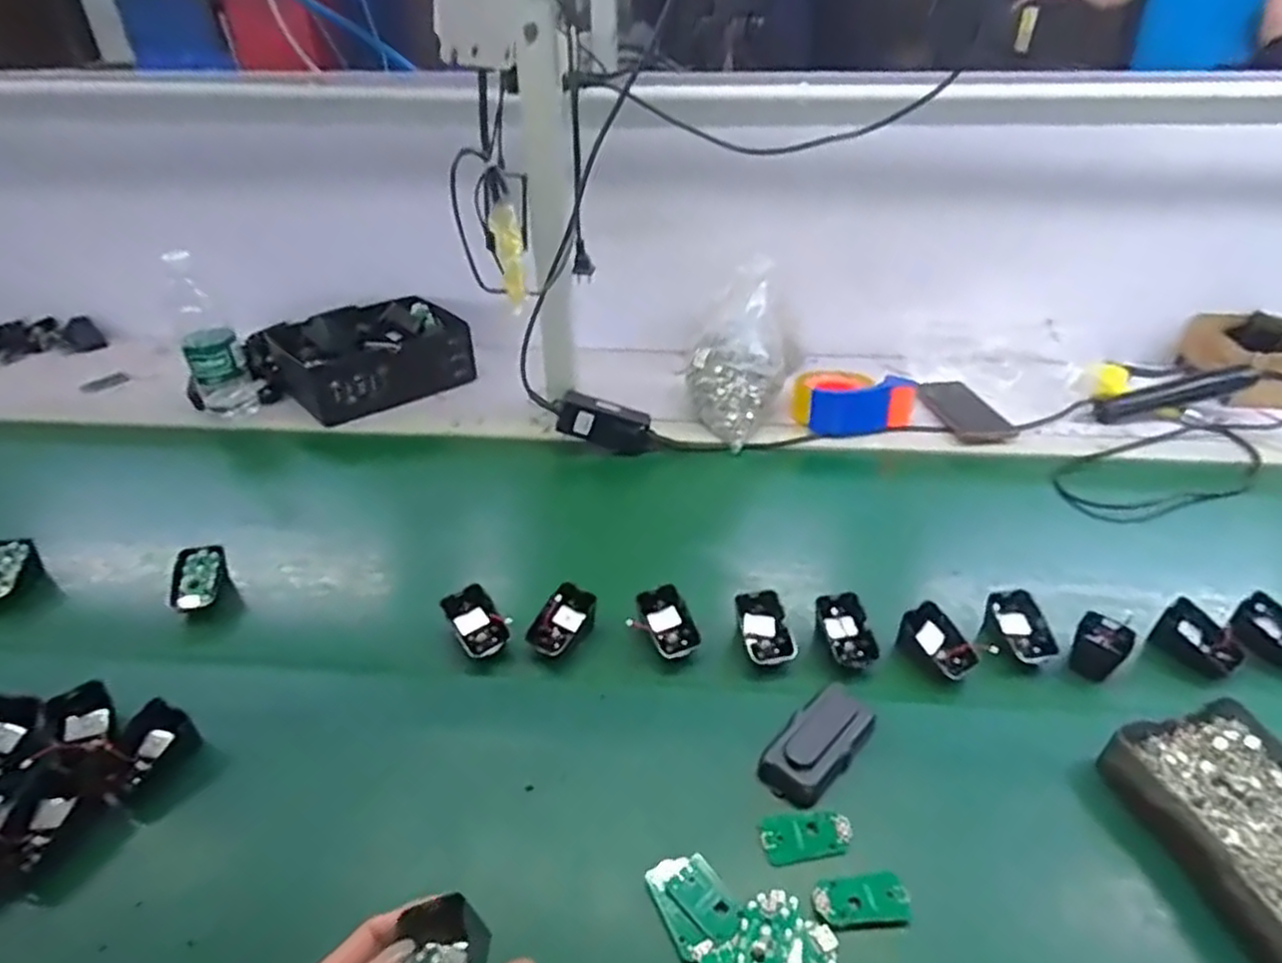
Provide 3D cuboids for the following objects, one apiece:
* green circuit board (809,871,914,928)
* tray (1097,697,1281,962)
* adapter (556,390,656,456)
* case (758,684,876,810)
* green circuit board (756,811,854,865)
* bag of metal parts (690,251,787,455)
[{"bbox_3d":[0.148,0.281,0.481,0.063,0.009,0.030,-4,36,-4],"label":"green circuit board"},{"bbox_3d":[0.430,0.243,0.503,0.122,0.043,0.158,-8,37,-10],"label":"tray"},{"bbox_3d":[-0.043,-0.071,0.908,0.124,0.059,0.028,19,34,-13],"label":"adapter"},{"bbox_3d":[0.142,0.205,0.563,0.050,0.027,0.102,28,45,34],"label":"case"},{"bbox_3d":[0.119,0.255,0.513,0.064,0.006,0.031,-8,51,-5],"label":"green circuit board"},{"bbox_3d":[0.120,-0.173,0.900,0.122,0.217,0.098,7,37,10],"label":"bag of metal parts"}]

